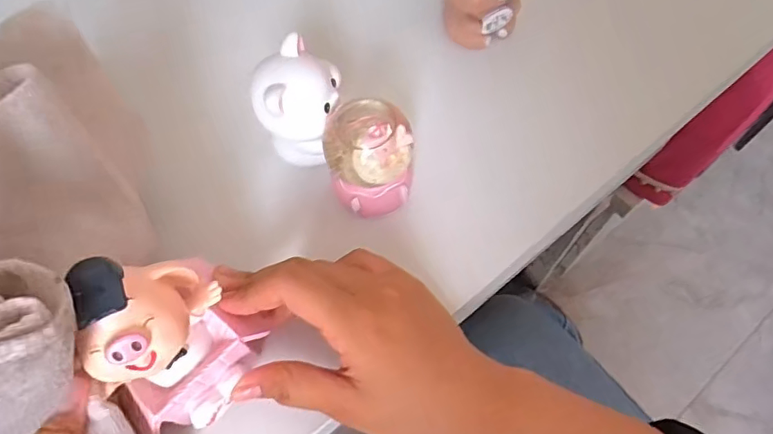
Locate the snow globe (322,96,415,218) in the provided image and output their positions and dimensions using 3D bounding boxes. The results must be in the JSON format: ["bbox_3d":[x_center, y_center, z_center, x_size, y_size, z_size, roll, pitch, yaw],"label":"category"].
[{"bbox_3d":[-0.008,-0.027,0.285,0.043,0.058,0.039,-17,66,-6],"label":"snow globe"}]

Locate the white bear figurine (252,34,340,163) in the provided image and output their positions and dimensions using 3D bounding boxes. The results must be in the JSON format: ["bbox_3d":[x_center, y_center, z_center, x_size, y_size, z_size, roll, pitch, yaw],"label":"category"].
[{"bbox_3d":[-0.045,-0.054,0.291,0.036,0.067,0.045,18,67,9],"label":"white bear figurine"}]

